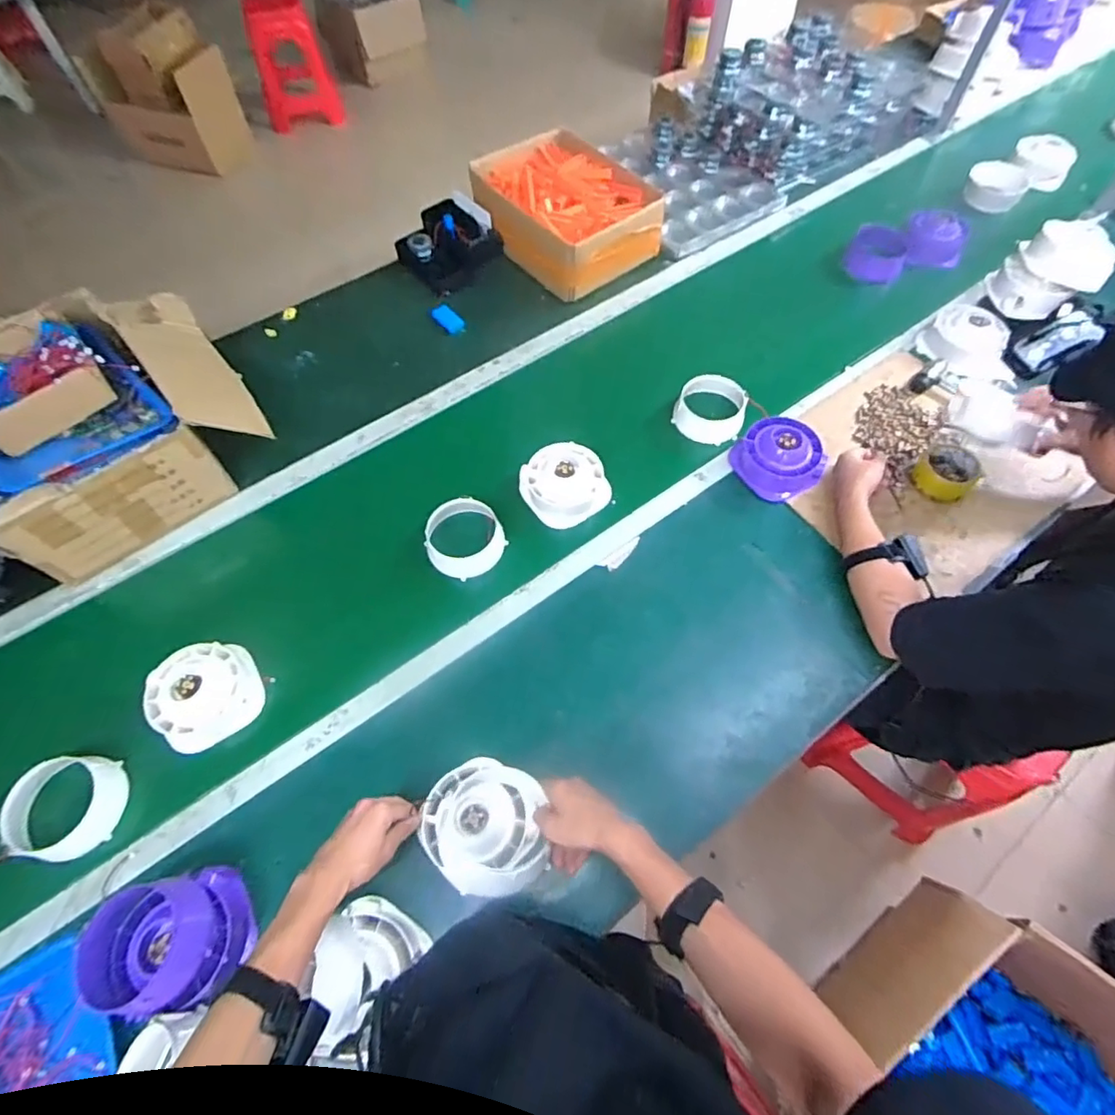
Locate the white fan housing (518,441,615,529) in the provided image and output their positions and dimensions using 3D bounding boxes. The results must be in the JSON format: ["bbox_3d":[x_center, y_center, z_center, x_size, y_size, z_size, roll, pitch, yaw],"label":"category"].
[{"bbox_3d":[0.012,-0.127,0.967,0.129,0.054,0.135,0,62,1],"label":"white fan housing"}]

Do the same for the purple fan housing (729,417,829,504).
[{"bbox_3d":[0.377,-0.171,0.970,0.128,0.065,0.129,0,62,1],"label":"purple fan housing"}]

